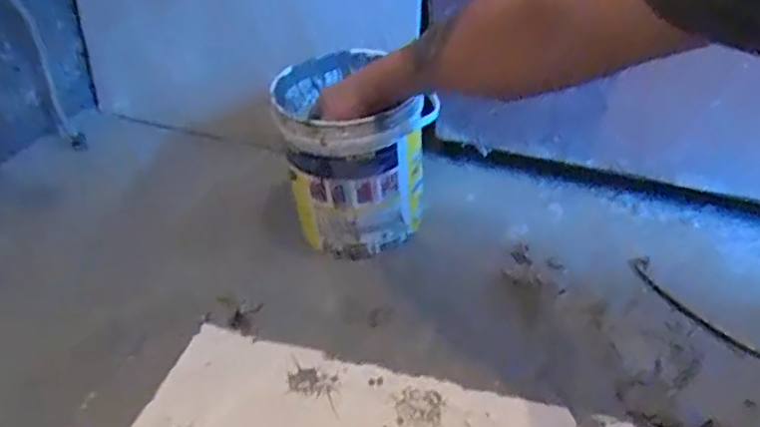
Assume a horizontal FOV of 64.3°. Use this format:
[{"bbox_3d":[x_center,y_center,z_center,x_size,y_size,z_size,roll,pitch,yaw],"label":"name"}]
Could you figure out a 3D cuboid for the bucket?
[{"bbox_3d":[-0.037,-0.072,0.732,0.165,0.188,0.162,-28,43,-25],"label":"bucket"}]

